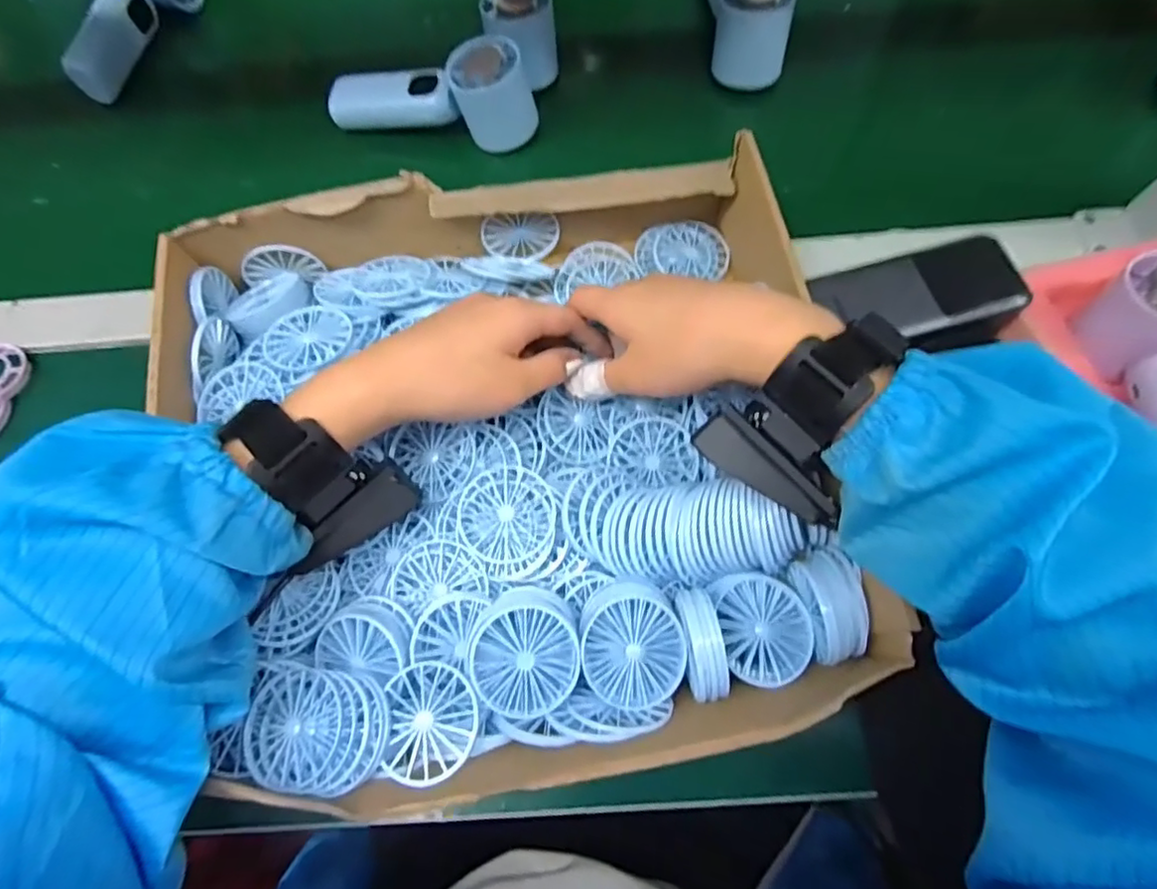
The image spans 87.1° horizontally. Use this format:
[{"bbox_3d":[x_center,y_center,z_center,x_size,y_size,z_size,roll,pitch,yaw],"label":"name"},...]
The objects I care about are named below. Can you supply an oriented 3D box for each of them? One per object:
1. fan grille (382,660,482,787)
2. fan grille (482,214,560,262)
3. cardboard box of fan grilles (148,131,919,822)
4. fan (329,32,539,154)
[{"bbox_3d":[-0.066,0.125,0.274,0.042,0.008,0.049,-5,71,0],"label":"fan grille"},{"bbox_3d":[-0.038,-0.137,0.406,0.049,0.038,0.010,-6,71,0],"label":"fan grille"},{"bbox_3d":[-0.029,-0.001,0.338,0.353,0.064,0.330,-14,71,-3],"label":"cardboard box of fan grilles"},{"bbox_3d":[-0.111,-0.266,0.456,0.152,0.056,0.047,9,72,5],"label":"fan"}]

